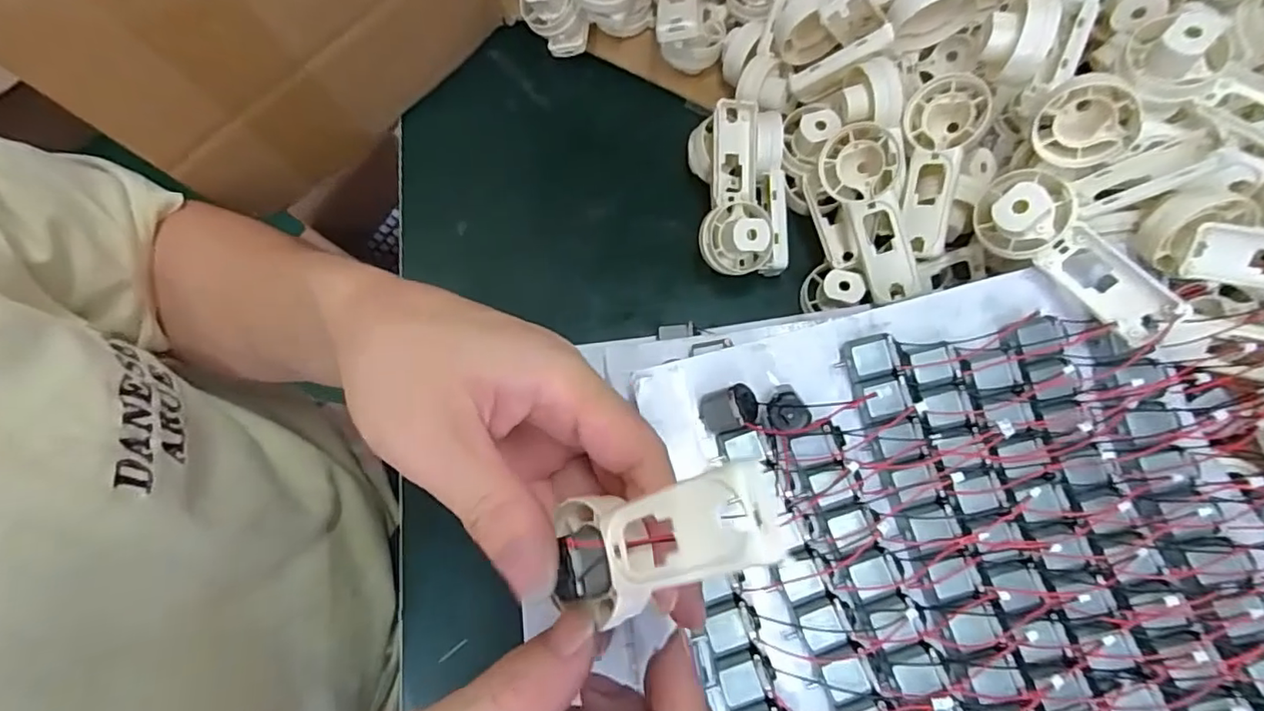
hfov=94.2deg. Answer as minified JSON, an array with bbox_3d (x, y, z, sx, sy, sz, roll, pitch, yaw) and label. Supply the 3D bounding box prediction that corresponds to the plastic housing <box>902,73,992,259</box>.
[{"bbox_3d":[0.156,-0.102,0.301,0.039,0.023,0.085,21,74,7],"label":"plastic housing"}]

